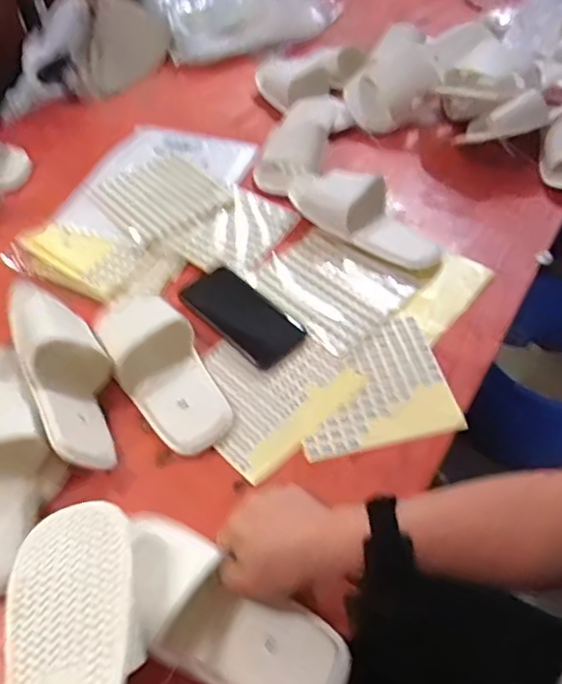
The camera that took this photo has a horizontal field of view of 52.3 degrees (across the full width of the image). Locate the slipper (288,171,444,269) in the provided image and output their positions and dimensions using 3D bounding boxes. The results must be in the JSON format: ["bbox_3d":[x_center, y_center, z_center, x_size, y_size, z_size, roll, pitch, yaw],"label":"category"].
[{"bbox_3d":[0.108,-0.180,0.761,0.239,0.075,0.096,28,57,21],"label":"slipper"}]

